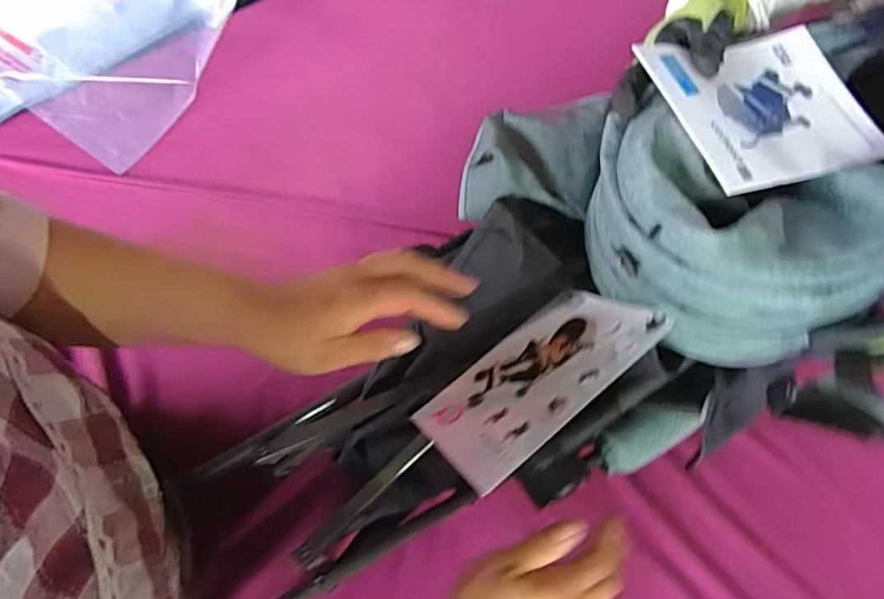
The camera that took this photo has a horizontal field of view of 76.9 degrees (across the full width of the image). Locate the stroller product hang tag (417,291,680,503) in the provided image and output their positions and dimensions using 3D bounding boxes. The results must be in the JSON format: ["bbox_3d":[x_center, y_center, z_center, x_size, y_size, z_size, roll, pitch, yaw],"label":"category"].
[{"bbox_3d":[0.079,0.061,0.455,0.198,0.150,0.007,-36,110,-11],"label":"stroller product hang tag"}]

